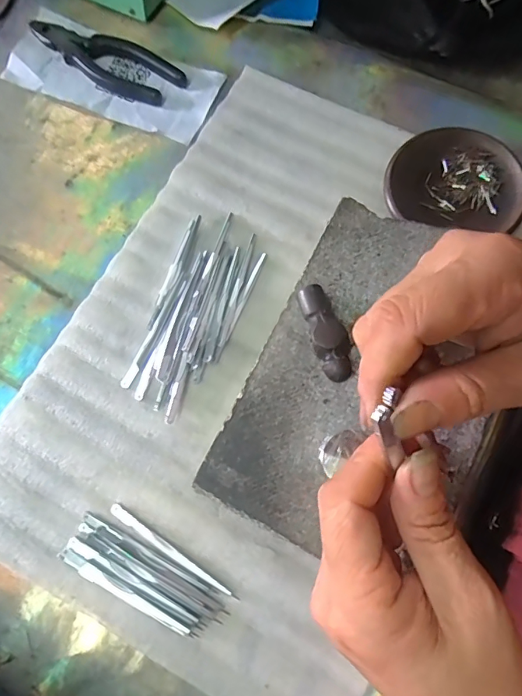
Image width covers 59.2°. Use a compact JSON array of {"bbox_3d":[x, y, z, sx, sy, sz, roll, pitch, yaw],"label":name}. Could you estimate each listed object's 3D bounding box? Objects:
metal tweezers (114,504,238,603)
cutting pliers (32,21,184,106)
[{"bbox_3d":[-0.063,0.145,0.327,0.108,0.005,0.007,32,77,11],"label":"metal tweezers"},{"bbox_3d":[-0.151,-0.280,0.441,0.163,0.011,0.053,32,77,11],"label":"cutting pliers"}]

